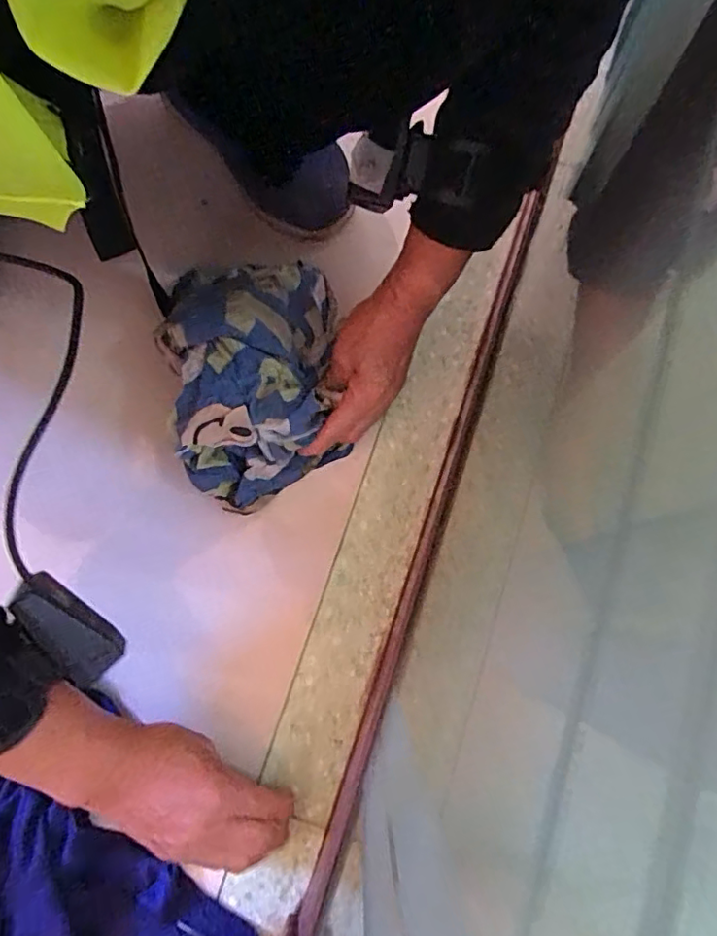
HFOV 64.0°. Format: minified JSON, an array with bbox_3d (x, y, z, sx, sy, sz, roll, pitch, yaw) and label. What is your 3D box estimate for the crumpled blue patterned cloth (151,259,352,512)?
[{"bbox_3d":[-0.075,-0.065,0.430,0.120,0.099,0.167,-7,75,-3],"label":"crumpled blue patterned cloth"}]

